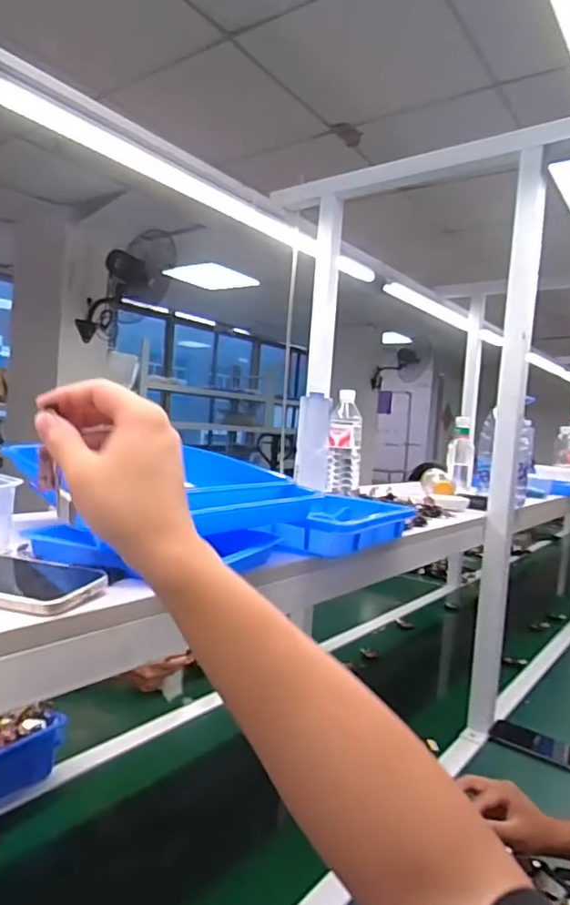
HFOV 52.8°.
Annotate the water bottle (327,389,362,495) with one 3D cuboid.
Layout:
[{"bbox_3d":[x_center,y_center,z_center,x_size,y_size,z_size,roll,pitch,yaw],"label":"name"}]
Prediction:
[{"bbox_3d":[0.126,-0.022,1.206,0.064,0.208,0.058,4,4,-3],"label":"water bottle"}]

